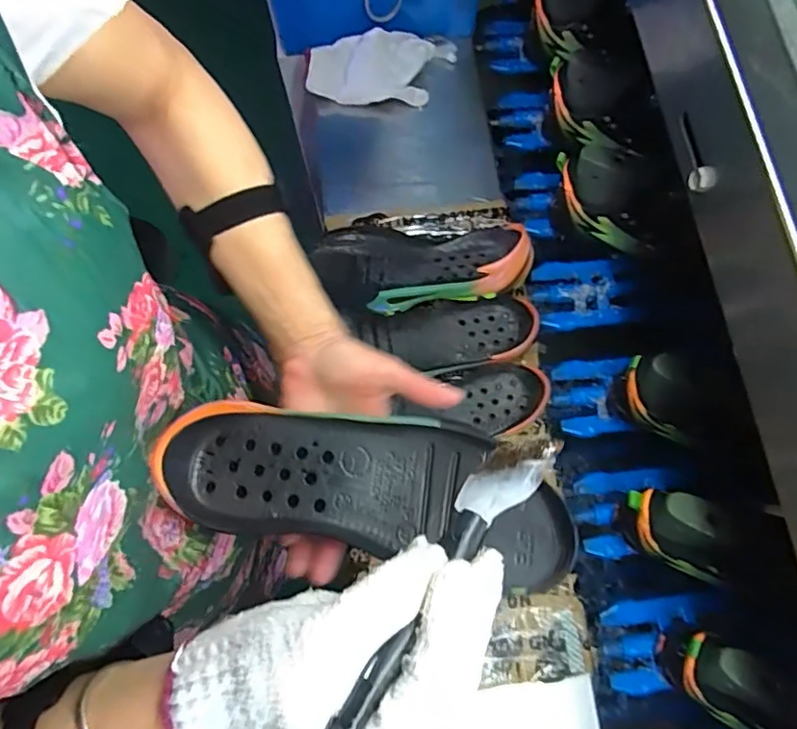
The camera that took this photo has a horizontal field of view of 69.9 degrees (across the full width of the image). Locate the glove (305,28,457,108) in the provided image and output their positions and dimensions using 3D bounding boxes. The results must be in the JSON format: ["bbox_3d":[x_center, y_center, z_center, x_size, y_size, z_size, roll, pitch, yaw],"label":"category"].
[{"bbox_3d":[-0.022,-0.415,0.810,0.212,0.043,0.100,-4,94,0],"label":"glove"}]

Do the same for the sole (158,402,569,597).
[{"bbox_3d":[-0.033,0.073,0.363,0.234,0.037,0.086,10,73,2],"label":"sole"}]

